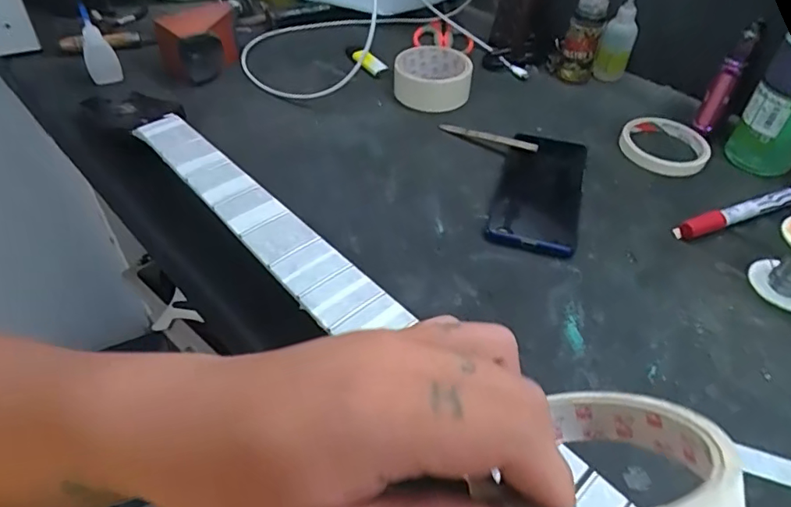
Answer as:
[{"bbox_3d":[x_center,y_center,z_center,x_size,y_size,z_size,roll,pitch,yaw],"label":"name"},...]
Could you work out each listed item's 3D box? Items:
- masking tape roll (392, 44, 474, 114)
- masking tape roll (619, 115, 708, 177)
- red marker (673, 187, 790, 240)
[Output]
[{"bbox_3d":[0.043,-0.214,0.634,0.091,0.036,0.092,0,46,0],"label":"masking tape roll"},{"bbox_3d":[0.294,-0.121,0.570,0.089,0.012,0.096,24,51,21],"label":"masking tape roll"},{"bbox_3d":[0.320,-0.037,0.485,0.137,0.017,0.019,-16,48,-15],"label":"red marker"}]

